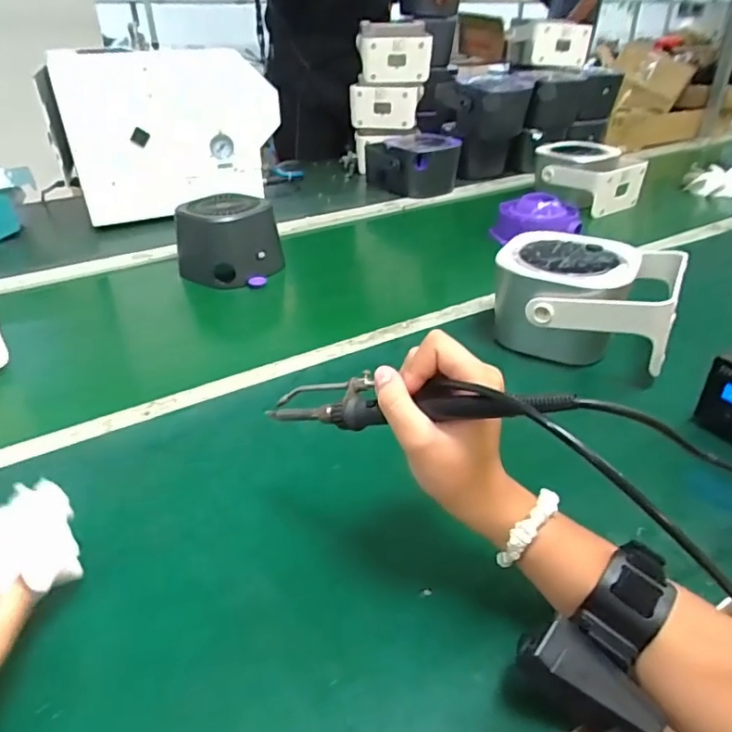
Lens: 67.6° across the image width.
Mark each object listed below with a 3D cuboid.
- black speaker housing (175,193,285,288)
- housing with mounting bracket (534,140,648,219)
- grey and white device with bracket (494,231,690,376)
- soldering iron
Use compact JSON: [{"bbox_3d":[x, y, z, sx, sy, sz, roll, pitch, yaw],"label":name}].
[{"bbox_3d":[-0.205,-0.191,0.828,0.119,0.095,0.121,20,38,30],"label":"black speaker housing"},{"bbox_3d":[0.453,-0.395,1.142,0.188,0.096,0.181,-21,37,-28],"label":"housing with mounting bracket"},{"bbox_3d":[0.244,-0.075,0.614,0.187,0.098,0.147,14,36,24],"label":"grey and white device with bracket"},{"bbox_3d":[0.015,0.021,0.324,0.210,0.022,0.027,-5,28,40],"label":"soldering iron"}]

